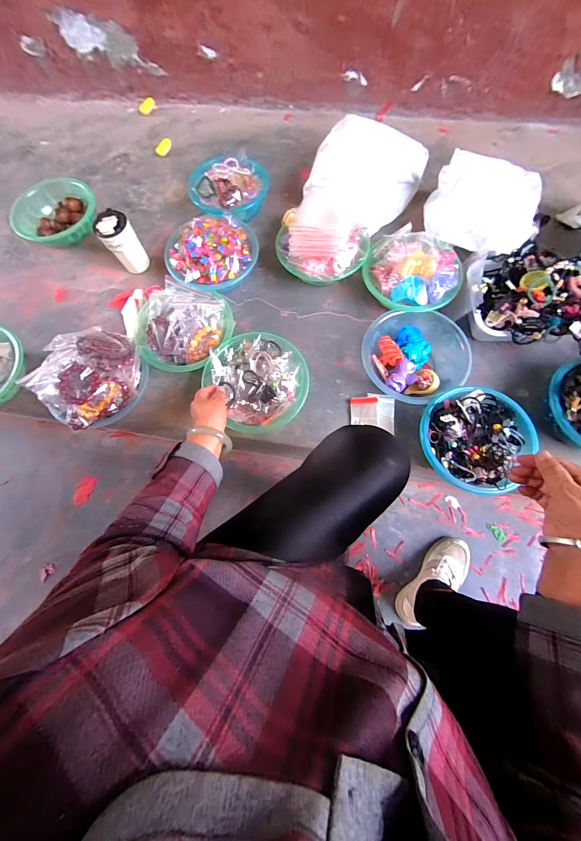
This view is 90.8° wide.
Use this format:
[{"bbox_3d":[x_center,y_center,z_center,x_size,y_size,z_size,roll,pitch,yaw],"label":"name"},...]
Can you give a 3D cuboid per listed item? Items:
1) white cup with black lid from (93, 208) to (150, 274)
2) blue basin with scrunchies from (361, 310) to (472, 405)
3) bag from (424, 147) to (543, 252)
[{"bbox_3d":[-0.451,-0.479,0.780,0.081,0.158,0.088,-1,73,2],"label":"white cup with black lid"},{"bbox_3d":[0.289,-0.152,0.688,0.244,0.067,0.228,-27,74,-6],"label":"blue basin with scrunchies"},{"bbox_3d":[0.510,-0.562,0.764,0.277,0.107,0.259,36,78,12],"label":"bag"}]

